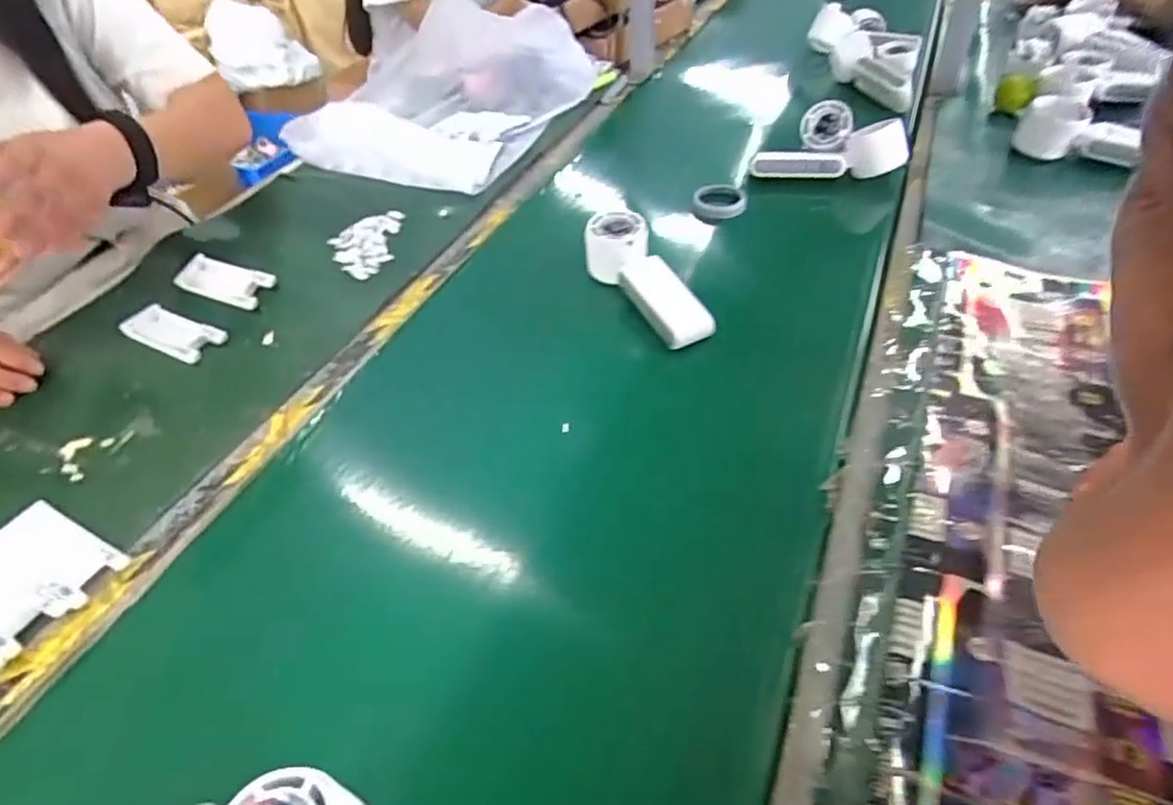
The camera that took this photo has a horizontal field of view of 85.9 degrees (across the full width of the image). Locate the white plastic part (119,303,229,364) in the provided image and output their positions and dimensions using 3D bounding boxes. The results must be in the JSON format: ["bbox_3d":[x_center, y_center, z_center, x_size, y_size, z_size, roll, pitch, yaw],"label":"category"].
[{"bbox_3d":[-0.390,-0.067,0.595,0.104,0.009,0.041,18,49,20],"label":"white plastic part"}]

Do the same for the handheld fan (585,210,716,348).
[{"bbox_3d":[0.057,-0.116,0.575,0.059,0.048,0.160,-23,49,-18],"label":"handheld fan"}]

